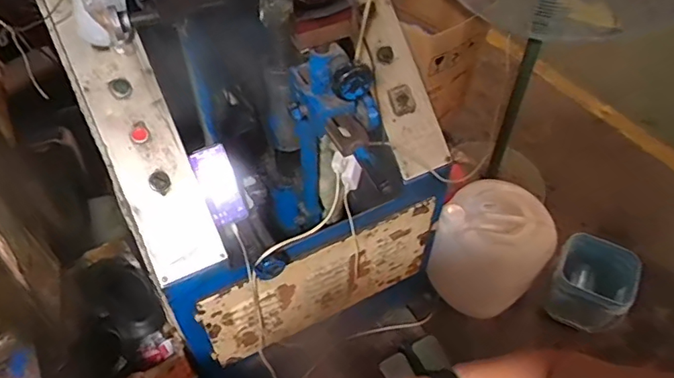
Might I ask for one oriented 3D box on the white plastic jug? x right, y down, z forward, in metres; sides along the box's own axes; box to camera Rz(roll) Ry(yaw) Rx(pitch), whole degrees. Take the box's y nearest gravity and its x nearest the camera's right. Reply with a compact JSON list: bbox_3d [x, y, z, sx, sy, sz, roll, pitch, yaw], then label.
[{"bbox_3d":[0.459,0.163,1.506,0.292,0.306,0.287,0,48,0],"label":"white plastic jug"}]

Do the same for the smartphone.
[{"bbox_3d":[-0.231,-0.008,1.014,0.080,0.016,0.158,-27,95,-34],"label":"smartphone"}]

